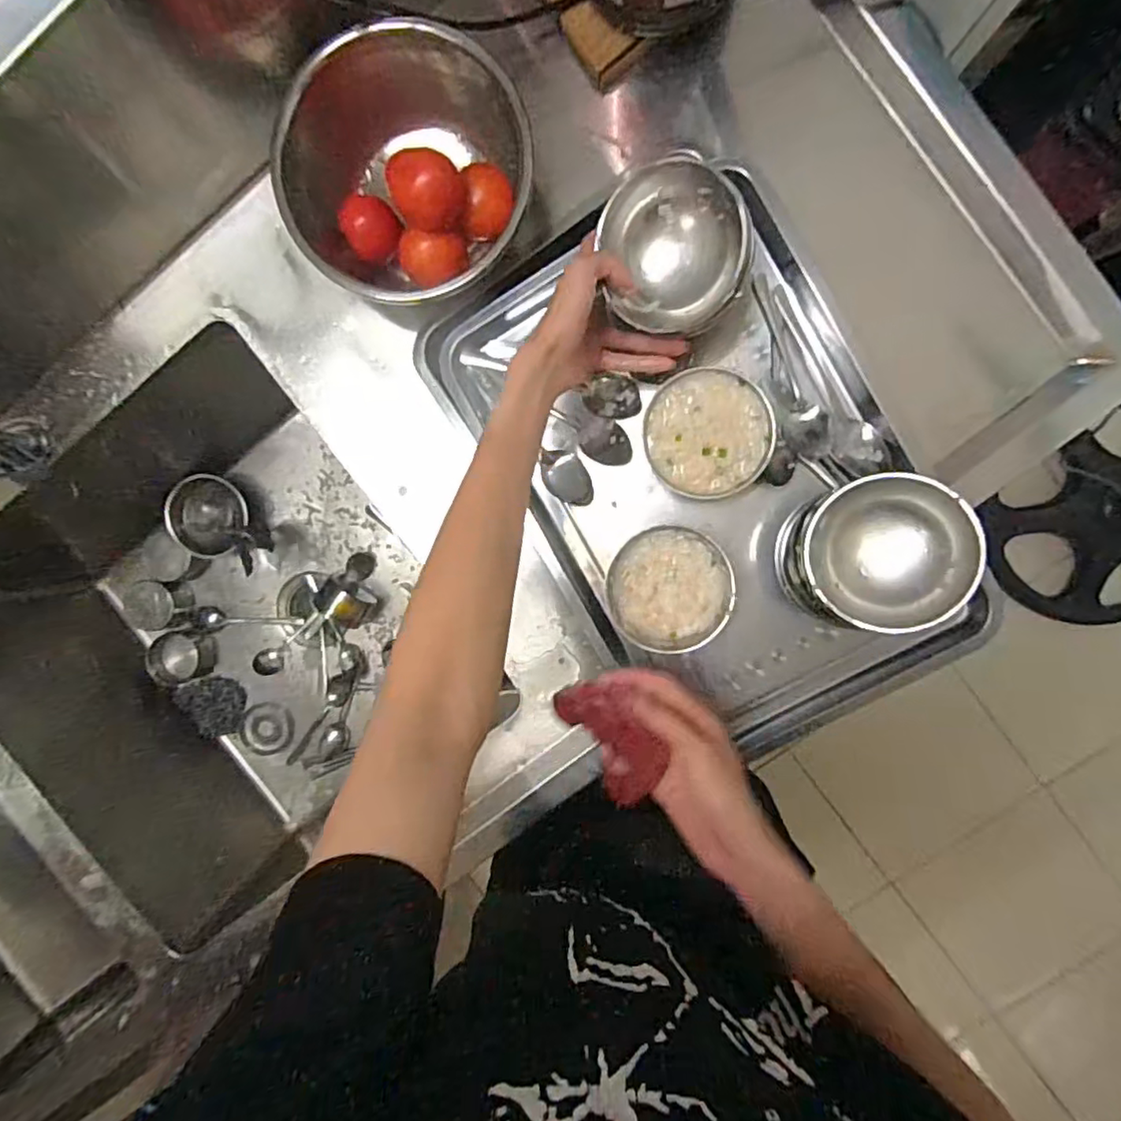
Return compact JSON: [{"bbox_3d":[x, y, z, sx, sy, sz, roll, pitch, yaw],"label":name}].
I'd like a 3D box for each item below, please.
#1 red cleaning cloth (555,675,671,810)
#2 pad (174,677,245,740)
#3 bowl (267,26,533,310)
[{"bbox_3d":[0.040,0.134,0.458,0.050,0.023,0.104,-31,106,6],"label":"red cleaning cloth"},{"bbox_3d":[-0.528,0.223,0.939,0.093,0.024,0.091,-11,95,5],"label":"pad"},{"bbox_3d":[-0.131,-0.339,0.544,0.203,0.103,0.193,0,96,4],"label":"bowl"}]

